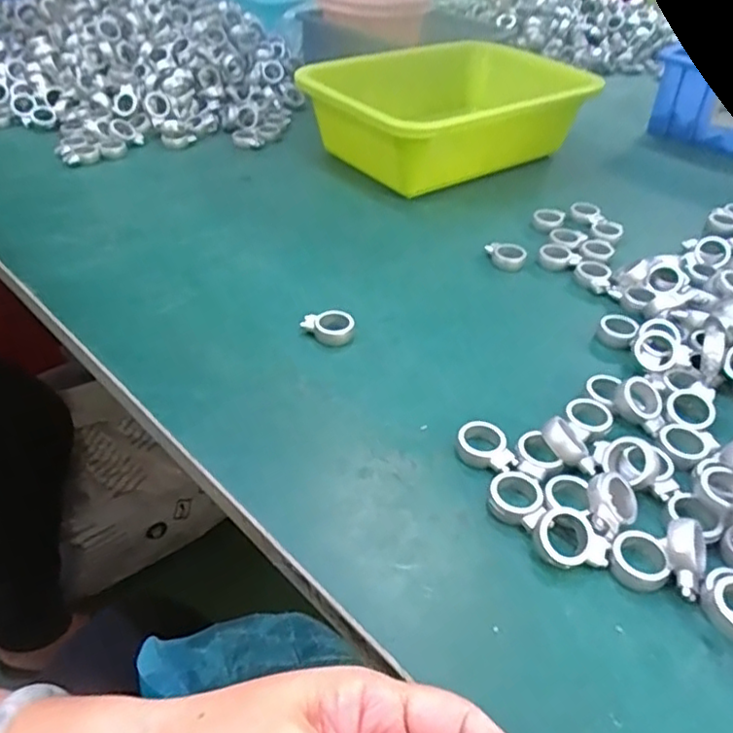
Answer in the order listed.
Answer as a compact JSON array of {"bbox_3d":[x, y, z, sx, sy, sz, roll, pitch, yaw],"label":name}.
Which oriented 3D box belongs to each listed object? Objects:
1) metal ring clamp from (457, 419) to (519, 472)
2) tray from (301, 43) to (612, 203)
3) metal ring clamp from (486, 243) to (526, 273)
[{"bbox_3d":[0.062,0.045,0.329,0.025,0.013,0.033,-10,41,-14],"label":"metal ring clamp"},{"bbox_3d":[0.081,-0.256,0.636,0.285,0.085,0.200,-23,46,-27],"label":"tray"},{"bbox_3d":[0.109,-0.086,0.490,0.030,0.011,0.024,7,40,5],"label":"metal ring clamp"}]

